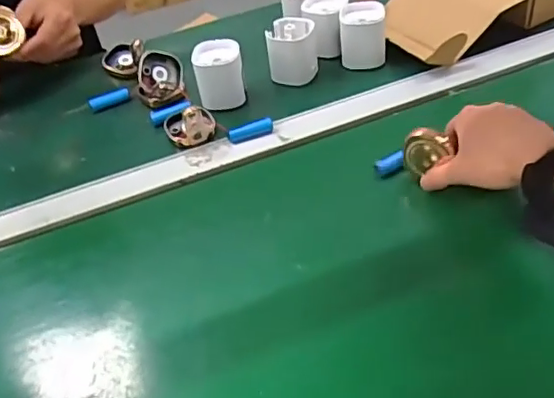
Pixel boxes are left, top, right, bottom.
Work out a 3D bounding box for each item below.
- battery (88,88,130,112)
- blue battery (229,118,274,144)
[{"bbox_3d":[-0.211,-0.127,0.718,0.050,0.016,0.013,-23,45,-15],"label":"battery"},{"bbox_3d":[-0.029,-0.078,0.638,0.050,0.012,0.015,-20,44,-11],"label":"blue battery"}]

